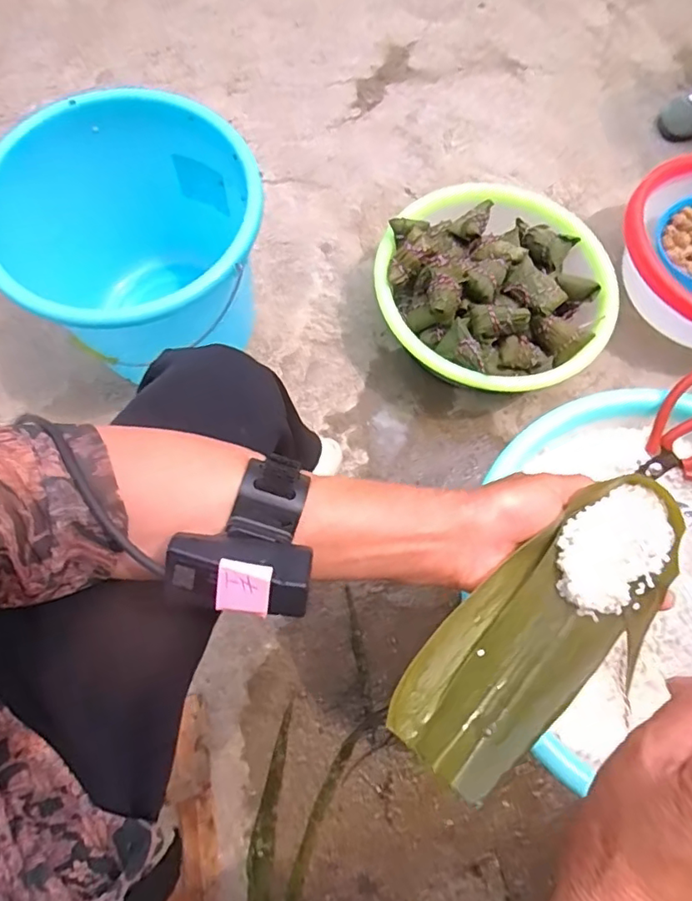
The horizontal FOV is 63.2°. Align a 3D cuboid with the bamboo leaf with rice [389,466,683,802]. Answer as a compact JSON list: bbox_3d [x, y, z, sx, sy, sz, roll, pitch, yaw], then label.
[{"bbox_3d":[0.123,0.102,0.329,0.214,0.036,0.088,-37,74,-17],"label":"bamboo leaf with rice"}]

